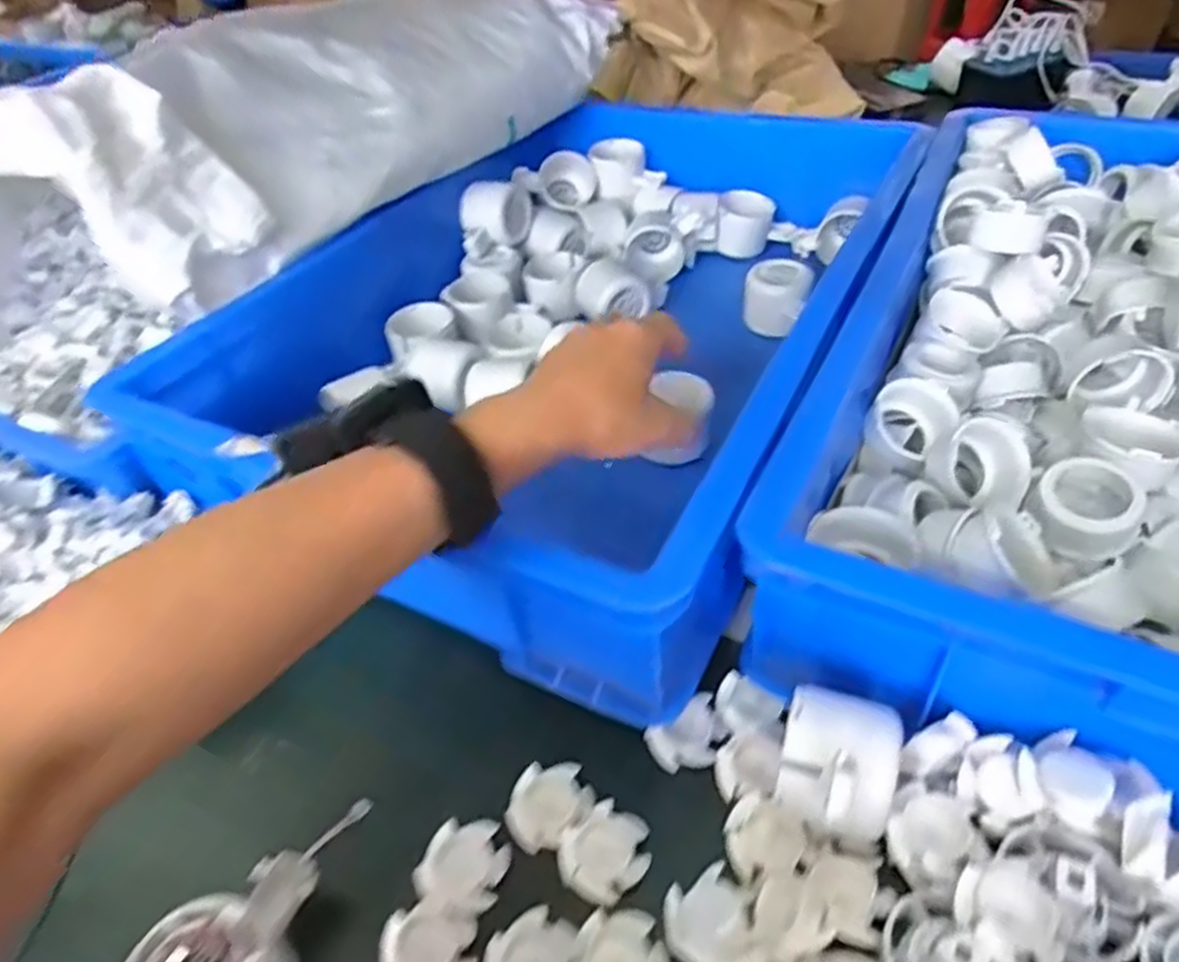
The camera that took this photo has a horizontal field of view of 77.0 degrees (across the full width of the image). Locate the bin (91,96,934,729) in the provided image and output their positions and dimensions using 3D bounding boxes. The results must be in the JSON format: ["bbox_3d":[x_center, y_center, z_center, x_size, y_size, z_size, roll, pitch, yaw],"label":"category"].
[{"bbox_3d":[0.000,-0.133,0.600,0.417,0.125,0.567,19,50,25],"label":"bin"}]

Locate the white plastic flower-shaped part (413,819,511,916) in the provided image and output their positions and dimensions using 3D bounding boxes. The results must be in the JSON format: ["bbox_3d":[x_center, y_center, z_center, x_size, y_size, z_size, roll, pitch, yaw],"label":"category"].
[{"bbox_3d":[-0.061,0.185,0.360,0.039,0.012,0.038,7,46,15],"label":"white plastic flower-shaped part"}]

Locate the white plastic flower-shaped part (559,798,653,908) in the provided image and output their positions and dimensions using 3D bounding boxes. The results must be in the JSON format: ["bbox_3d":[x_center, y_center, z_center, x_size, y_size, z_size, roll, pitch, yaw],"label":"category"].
[{"bbox_3d":[0.008,0.179,0.356,0.037,0.014,0.042,32,56,33],"label":"white plastic flower-shaped part"}]

